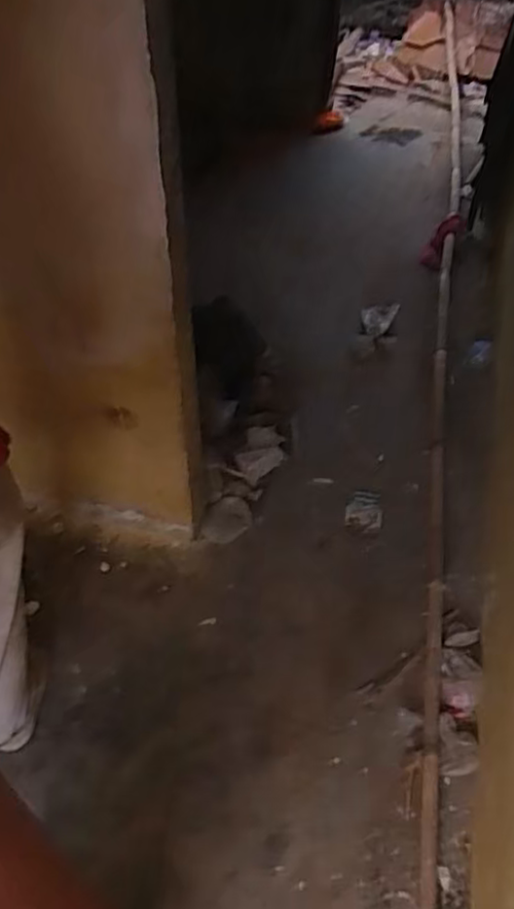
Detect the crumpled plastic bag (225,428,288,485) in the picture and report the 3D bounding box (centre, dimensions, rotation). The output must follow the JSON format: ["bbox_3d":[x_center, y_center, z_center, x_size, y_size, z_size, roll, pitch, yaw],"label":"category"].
[{"bbox_3d":[0.008,0.004,1.802,0.117,0.047,0.174,17,52,11],"label":"crumpled plastic bag"}]

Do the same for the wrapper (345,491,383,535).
[{"bbox_3d":[0.281,0.152,1.752,0.094,0.023,0.121,13,51,8],"label":"wrapper"}]

